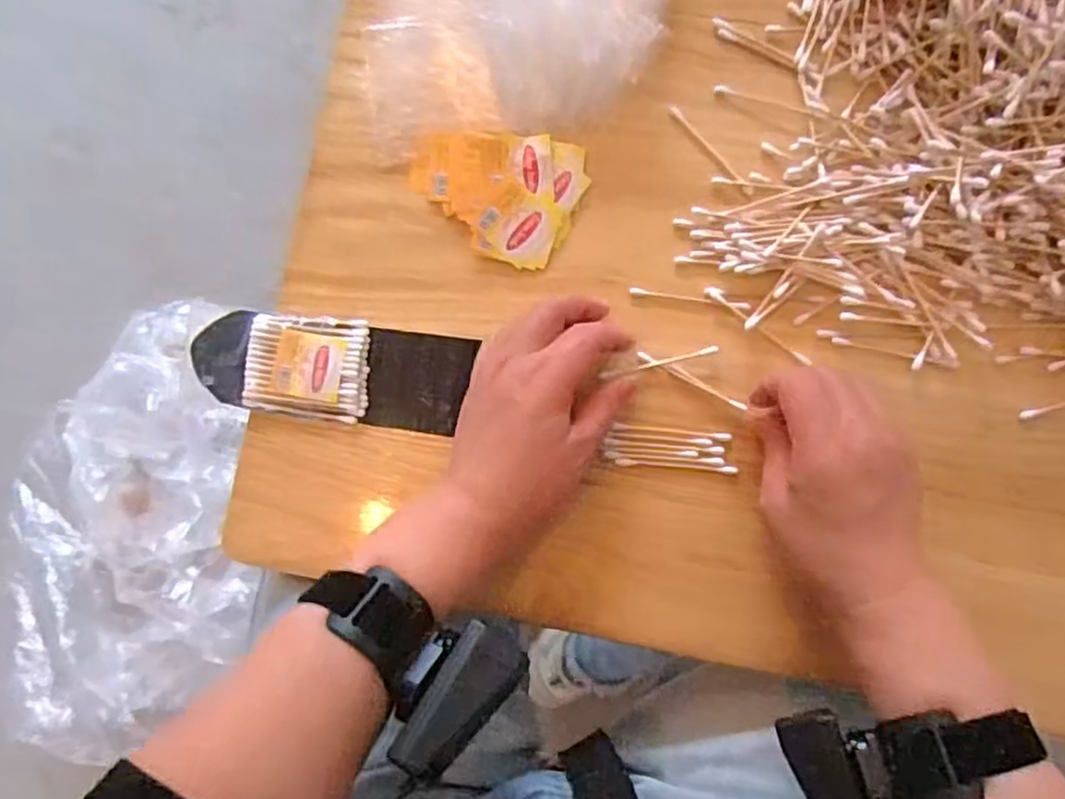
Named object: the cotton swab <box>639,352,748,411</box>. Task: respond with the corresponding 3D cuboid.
[{"bbox_3d":[0.094,-0.011,0.418,0.068,0.004,0.004,28,87,7],"label":"cotton swab"}]

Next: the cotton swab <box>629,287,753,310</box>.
[{"bbox_3d":[0.095,-0.061,0.428,0.071,0.007,0.006,8,85,5],"label":"cotton swab"}]

